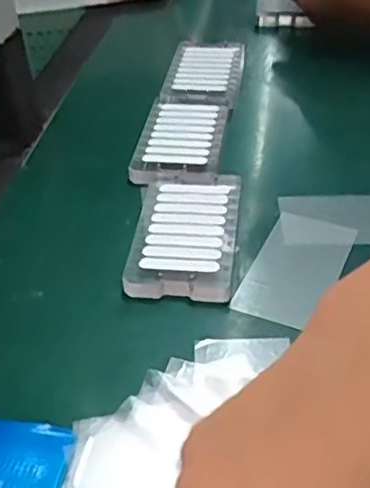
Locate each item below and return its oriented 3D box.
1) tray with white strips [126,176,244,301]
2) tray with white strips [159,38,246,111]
[{"bbox_3d":[0.001,-0.009,0.450,0.070,0.013,0.122,2,41,8],"label":"tray with white strips"},{"bbox_3d":[0.019,-0.173,0.638,0.069,0.009,0.135,3,41,9],"label":"tray with white strips"}]

